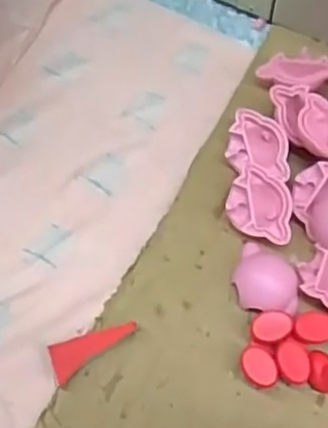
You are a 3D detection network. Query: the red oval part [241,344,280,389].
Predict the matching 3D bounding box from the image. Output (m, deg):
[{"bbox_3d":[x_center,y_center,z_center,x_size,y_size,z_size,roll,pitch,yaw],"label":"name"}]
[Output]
[{"bbox_3d":[0.039,0.064,0.288,0.014,0.013,0.018,-19,65,-8],"label":"red oval part"}]

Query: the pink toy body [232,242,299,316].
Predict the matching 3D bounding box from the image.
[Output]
[{"bbox_3d":[0.045,0.028,0.305,0.028,0.009,0.031,8,64,5],"label":"pink toy body"}]

